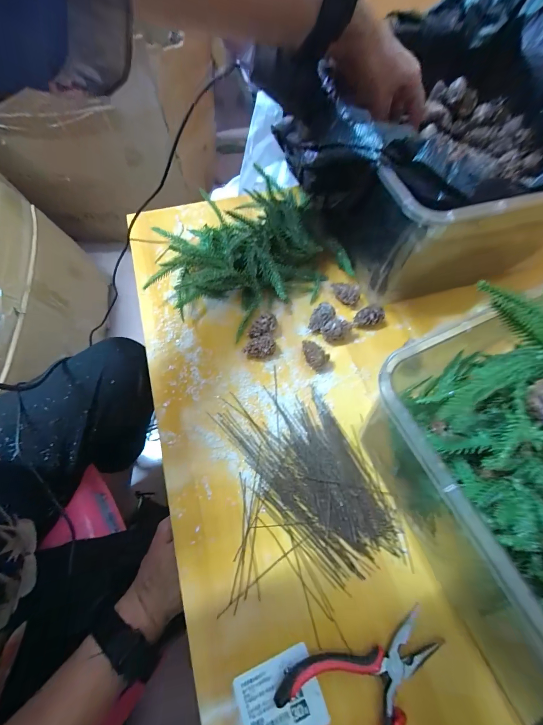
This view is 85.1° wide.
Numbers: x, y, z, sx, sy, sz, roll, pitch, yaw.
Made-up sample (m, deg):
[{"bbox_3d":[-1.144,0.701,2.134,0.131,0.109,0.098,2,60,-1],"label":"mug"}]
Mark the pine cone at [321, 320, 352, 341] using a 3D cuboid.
[{"bbox_3d":[0.072,-0.035,0.333,0.026,0.024,0.020,20,68,8],"label":"pine cone"}]

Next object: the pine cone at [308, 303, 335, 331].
[{"bbox_3d":[0.058,-0.049,0.339,0.023,0.023,0.030,27,69,10],"label":"pine cone"}]

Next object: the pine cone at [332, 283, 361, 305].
[{"bbox_3d":[0.088,-0.082,0.355,0.033,0.023,0.018,20,68,8],"label":"pine cone"}]

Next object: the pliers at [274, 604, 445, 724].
[{"bbox_3d":[0.074,0.246,0.209,0.125,0.024,0.084,-23,69,-10],"label":"pliers"}]

